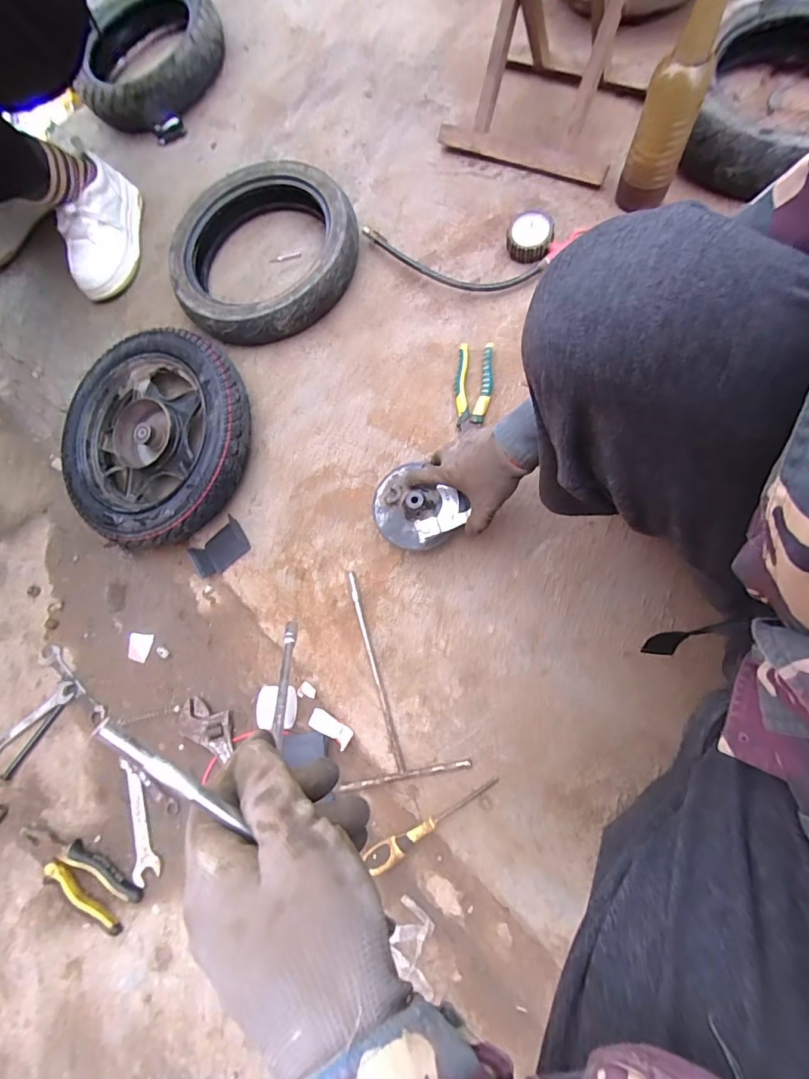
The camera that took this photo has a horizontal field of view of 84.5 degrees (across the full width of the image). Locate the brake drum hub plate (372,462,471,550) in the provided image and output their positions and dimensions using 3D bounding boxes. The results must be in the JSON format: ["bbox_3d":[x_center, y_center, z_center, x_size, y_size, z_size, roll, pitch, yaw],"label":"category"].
[{"bbox_3d":[0.018,-0.046,0.624,0.131,0.046,0.111,39,74,15],"label":"brake drum hub plate"}]

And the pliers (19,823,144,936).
[{"bbox_3d":[-0.448,0.451,0.607,0.191,0.021,0.055,31,72,12],"label":"pliers"}]

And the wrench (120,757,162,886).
[{"bbox_3d":[-0.382,0.397,0.638,0.036,0.012,0.164,-19,69,-7],"label":"wrench"}]

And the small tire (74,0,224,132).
[{"bbox_3d":[-0.558,-1.060,0.970,0.334,0.087,0.343,8,81,14],"label":"small tire"}]

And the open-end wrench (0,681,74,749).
[{"bbox_3d":[-0.583,0.277,0.689,0.154,0.011,0.033,-37,72,-13],"label":"open-end wrench"}]

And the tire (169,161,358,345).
[{"bbox_3d":[-0.250,-0.515,0.785,0.332,0.092,0.330,-14,72,1],"label":"tire"}]

